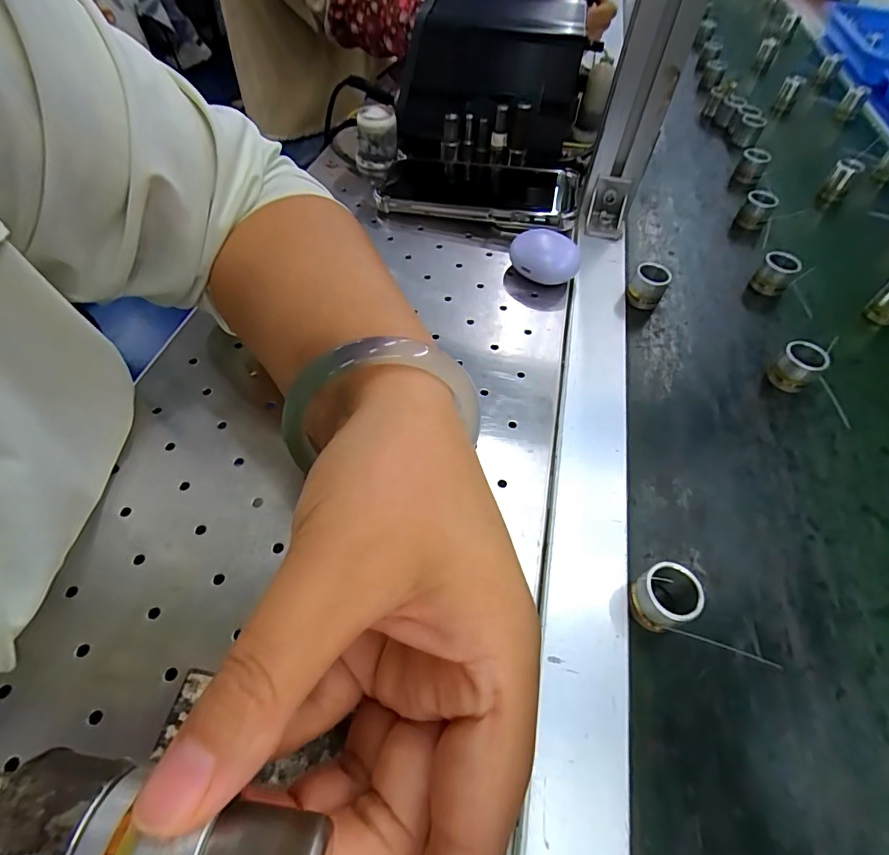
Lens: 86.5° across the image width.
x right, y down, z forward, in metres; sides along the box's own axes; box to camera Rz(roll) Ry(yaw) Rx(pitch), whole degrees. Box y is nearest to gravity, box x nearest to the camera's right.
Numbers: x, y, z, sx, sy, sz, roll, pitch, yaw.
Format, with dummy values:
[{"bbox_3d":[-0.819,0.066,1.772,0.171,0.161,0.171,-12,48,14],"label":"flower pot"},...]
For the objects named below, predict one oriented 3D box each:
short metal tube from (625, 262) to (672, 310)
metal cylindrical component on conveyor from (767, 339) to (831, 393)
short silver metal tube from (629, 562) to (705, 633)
[{"bbox_3d":[0.147,-0.102,0.341,0.024,0.026,0.024,31,58,16],"label":"short metal tube"},{"bbox_3d":[0.227,-0.040,0.304,0.023,0.025,0.024,2,55,-3],"label":"metal cylindrical component on conveyor"},{"bbox_3d":[0.098,0.077,0.213,0.026,0.025,0.024,2,55,-3],"label":"short silver metal tube"}]

